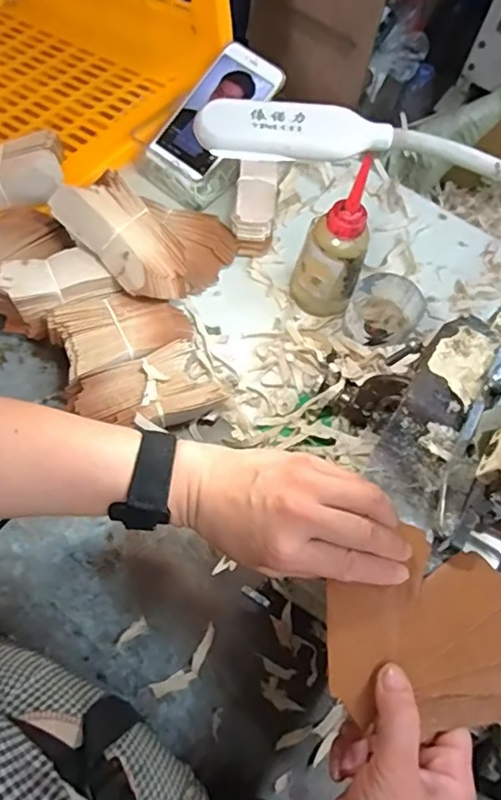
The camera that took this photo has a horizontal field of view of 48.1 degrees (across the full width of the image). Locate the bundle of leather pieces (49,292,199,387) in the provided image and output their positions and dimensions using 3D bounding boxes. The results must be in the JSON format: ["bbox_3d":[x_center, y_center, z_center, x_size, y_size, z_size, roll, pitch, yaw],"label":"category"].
[{"bbox_3d":[-0.117,-0.058,0.525,0.120,0.052,0.073,-21,70,-13],"label":"bundle of leather pieces"}]

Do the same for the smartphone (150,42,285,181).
[{"bbox_3d":[-0.037,-0.309,0.601,0.079,0.013,0.154,38,86,13],"label":"smartphone"}]

